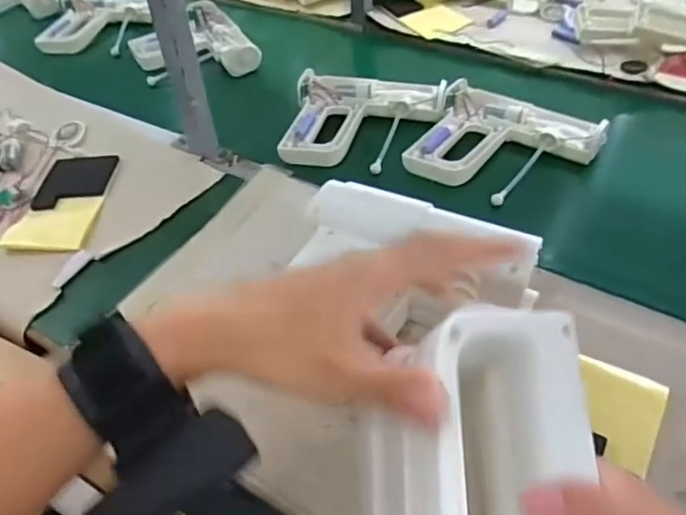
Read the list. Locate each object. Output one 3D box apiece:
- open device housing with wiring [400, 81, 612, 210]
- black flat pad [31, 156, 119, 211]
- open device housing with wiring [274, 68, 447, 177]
[{"bbox_3d":[0.209,-0.148,0.752,0.218,0.035,0.184,25,56,25],"label":"open device housing with wiring"},{"bbox_3d":[-0.360,-0.103,0.779,0.093,0.008,0.101,-6,48,1],"label":"black flat pad"},{"bbox_3d":[0.031,-0.196,0.815,0.210,0.042,0.180,7,50,12],"label":"open device housing with wiring"}]

